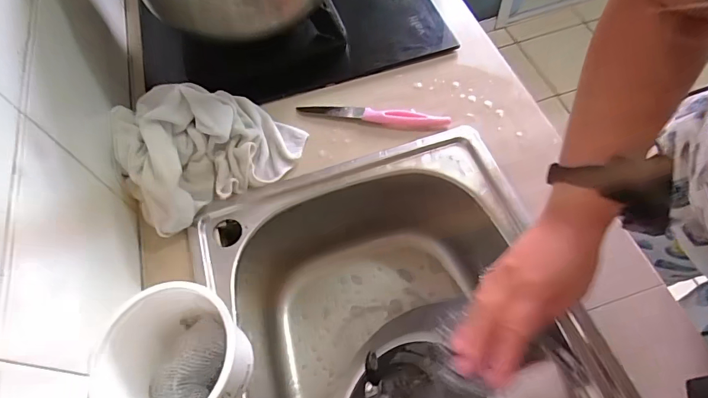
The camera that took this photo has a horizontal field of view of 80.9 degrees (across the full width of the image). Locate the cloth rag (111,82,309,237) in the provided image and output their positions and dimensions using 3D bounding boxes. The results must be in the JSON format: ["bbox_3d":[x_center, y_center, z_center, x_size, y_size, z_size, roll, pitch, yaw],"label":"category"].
[{"bbox_3d":[-0.177,-0.081,0.492,0.200,0.073,0.176,-31,66,-14],"label":"cloth rag"}]

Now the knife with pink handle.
[{"bbox_3d":[0.023,-0.110,0.534,0.195,0.009,0.027,10,63,6],"label":"knife with pink handle"}]

